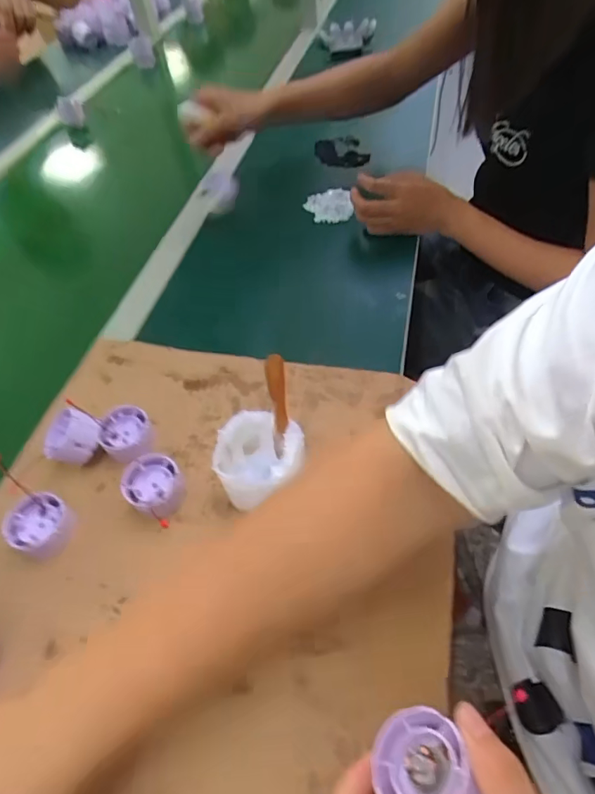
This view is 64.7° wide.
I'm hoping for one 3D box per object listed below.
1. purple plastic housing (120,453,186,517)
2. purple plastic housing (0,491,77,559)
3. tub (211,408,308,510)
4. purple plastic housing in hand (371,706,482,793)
[{"bbox_3d":[-0.120,0.076,0.397,0.055,0.027,0.044,33,62,25],"label":"purple plastic housing"},{"bbox_3d":[-0.209,0.104,0.383,0.046,0.024,0.047,-2,53,2],"label":"purple plastic housing"},{"bbox_3d":[-0.027,0.056,0.373,0.066,0.072,0.076,-5,53,0],"label":"tub"},{"bbox_3d":[0.064,0.179,0.220,0.048,0.029,0.047,-13,27,44],"label":"purple plastic housing in hand"}]

